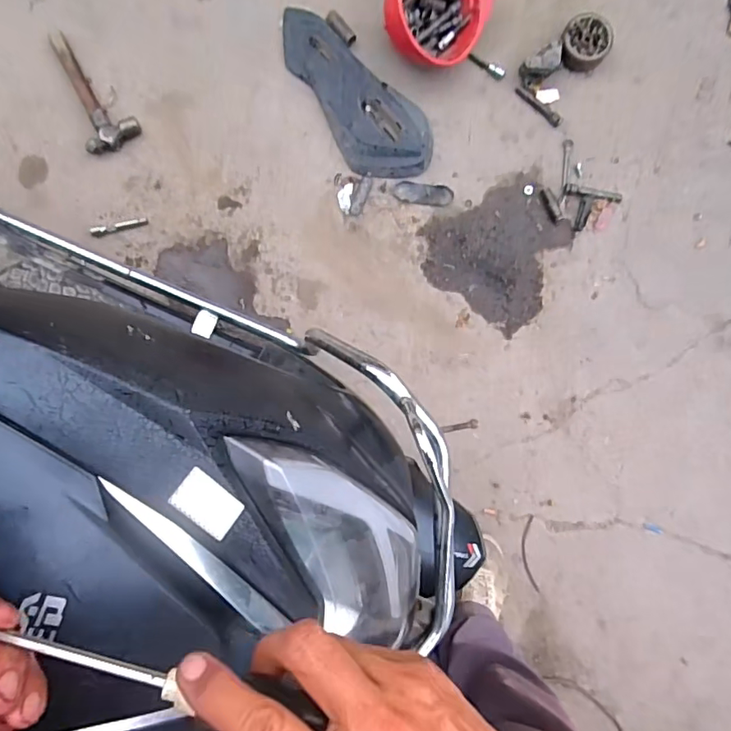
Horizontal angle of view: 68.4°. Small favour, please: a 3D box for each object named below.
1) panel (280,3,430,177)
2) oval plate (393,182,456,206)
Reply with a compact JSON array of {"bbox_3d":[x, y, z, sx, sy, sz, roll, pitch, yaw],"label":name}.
[{"bbox_3d":[-0.044,-0.579,1.158,0.183,0.039,0.456,-45,89,2],"label":"panel"},{"bbox_3d":[0.127,-0.374,1.172,0.126,0.012,0.048,6,91,2],"label":"oval plate"}]

